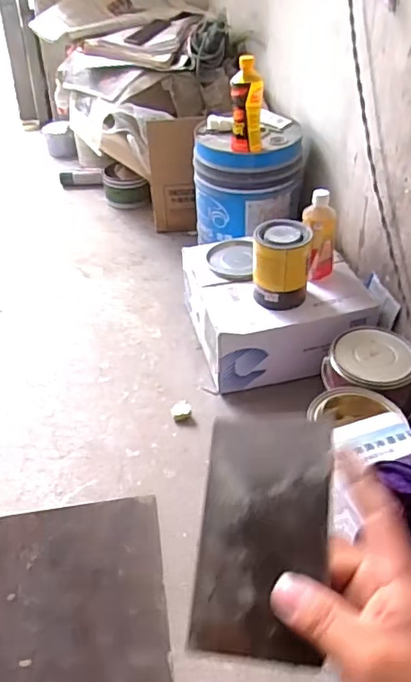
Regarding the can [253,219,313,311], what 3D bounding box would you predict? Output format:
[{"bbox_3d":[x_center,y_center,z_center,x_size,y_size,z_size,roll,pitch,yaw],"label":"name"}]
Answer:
[{"bbox_3d":[0.145,-0.150,1.057,0.108,0.130,0.107,5,41,4],"label":"can"}]

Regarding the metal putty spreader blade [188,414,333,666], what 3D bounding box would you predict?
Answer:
[{"bbox_3d":[0.035,0.105,0.311,0.071,0.004,0.130,7,67,-1],"label":"metal putty spreader blade"}]

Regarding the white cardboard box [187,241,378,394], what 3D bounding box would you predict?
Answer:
[{"bbox_3d":[0.149,-0.071,1.216,0.341,0.182,0.347,-8,41,-11],"label":"white cardboard box"}]

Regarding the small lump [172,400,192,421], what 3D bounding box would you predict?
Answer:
[{"bbox_3d":[-0.048,0.137,1.076,0.037,0.033,0.028,-5,41,-7],"label":"small lump"}]

